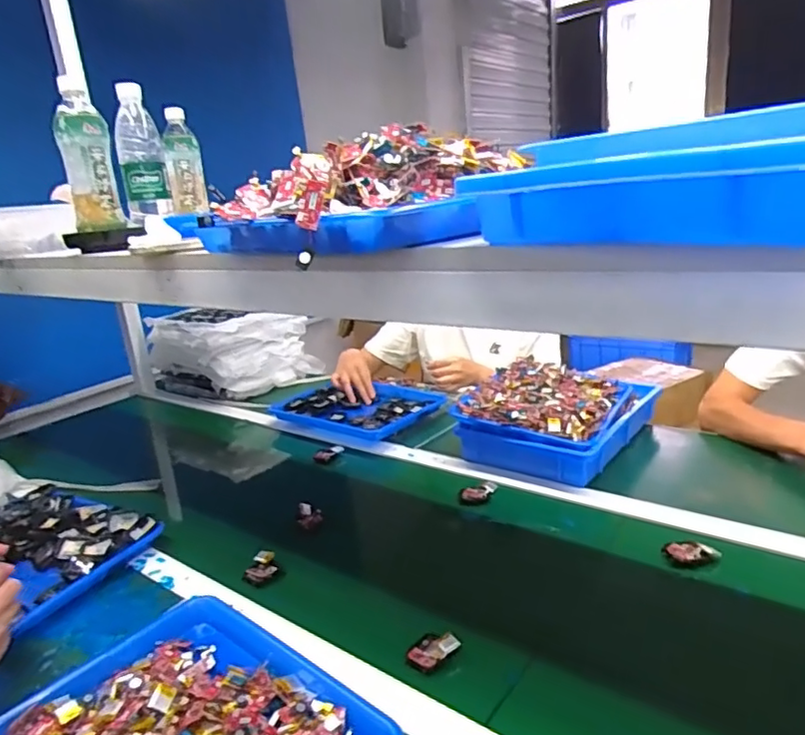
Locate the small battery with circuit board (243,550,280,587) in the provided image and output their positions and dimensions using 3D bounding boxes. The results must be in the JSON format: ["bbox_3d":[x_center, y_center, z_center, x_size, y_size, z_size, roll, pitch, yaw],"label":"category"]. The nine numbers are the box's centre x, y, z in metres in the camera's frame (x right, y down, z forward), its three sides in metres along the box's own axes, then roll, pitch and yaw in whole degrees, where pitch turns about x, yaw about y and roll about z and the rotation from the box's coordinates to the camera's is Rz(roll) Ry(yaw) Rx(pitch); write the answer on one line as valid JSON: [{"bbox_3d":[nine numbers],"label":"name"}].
[{"bbox_3d":[-0.185,0.263,0.770,0.042,0.024,0.046,-9,17,-9],"label":"small battery with circuit board"}]

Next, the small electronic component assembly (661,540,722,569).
[{"bbox_3d":[0.350,0.227,0.711,0.063,0.025,0.023,0,18,21],"label":"small electronic component assembly"}]

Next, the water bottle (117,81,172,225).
[{"bbox_3d":[-0.392,-0.311,0.879,0.062,0.210,0.078,-12,17,-19],"label":"water bottle"}]

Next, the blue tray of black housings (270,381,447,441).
[{"bbox_3d":[-0.082,0.075,1.296,0.340,0.036,0.273,6,20,36],"label":"blue tray of black housings"}]

